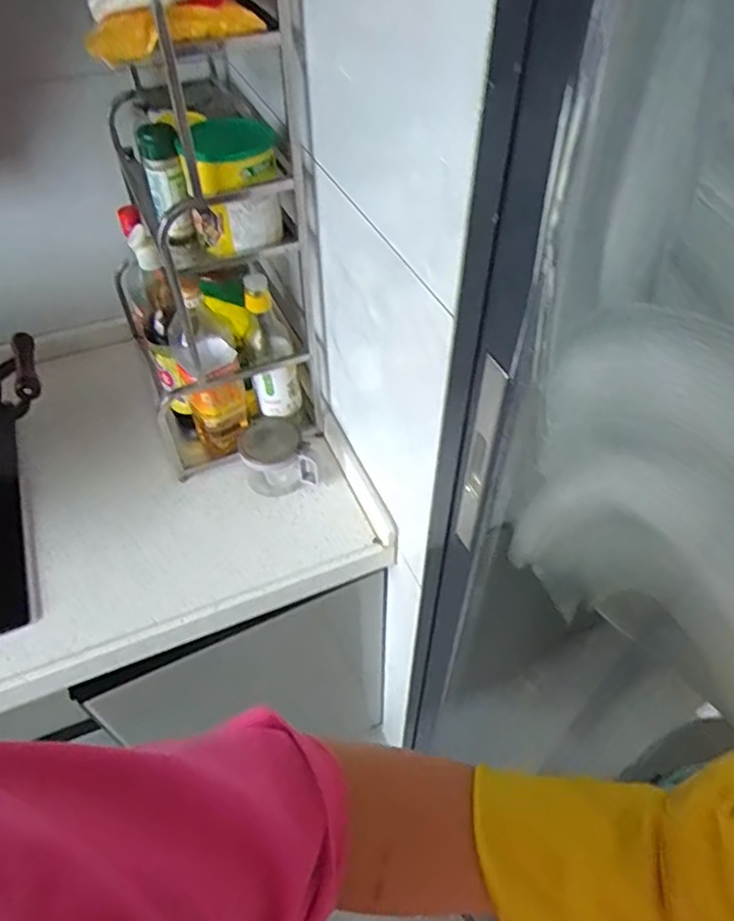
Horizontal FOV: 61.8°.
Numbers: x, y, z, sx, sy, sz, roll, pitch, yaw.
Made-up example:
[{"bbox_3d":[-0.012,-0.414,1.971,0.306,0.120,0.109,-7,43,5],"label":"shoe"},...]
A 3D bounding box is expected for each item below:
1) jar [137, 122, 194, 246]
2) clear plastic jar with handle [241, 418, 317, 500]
[{"bbox_3d":[-0.207,-0.285,0.641,0.038,0.111,0.047,-16,51,-14],"label":"jar"},{"bbox_3d":[-0.126,-0.006,0.844,0.088,0.077,0.084,0,49,0],"label":"clear plastic jar with handle"}]

